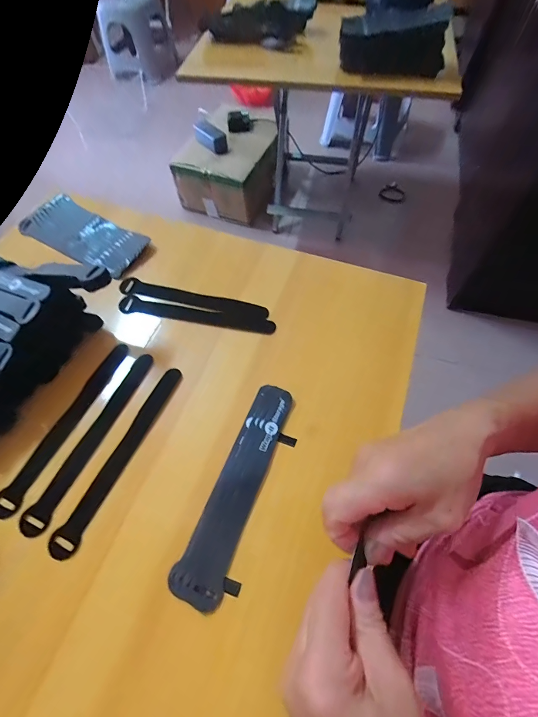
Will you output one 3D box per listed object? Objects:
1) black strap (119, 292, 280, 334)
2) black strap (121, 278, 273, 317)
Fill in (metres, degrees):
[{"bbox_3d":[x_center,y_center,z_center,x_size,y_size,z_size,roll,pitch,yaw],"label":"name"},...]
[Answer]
[{"bbox_3d":[-0.092,-0.055,0.413,0.199,0.009,0.026,10,62,8],"label":"black strap"},{"bbox_3d":[-0.100,-0.076,0.424,0.198,0.007,0.025,13,59,10],"label":"black strap"}]

